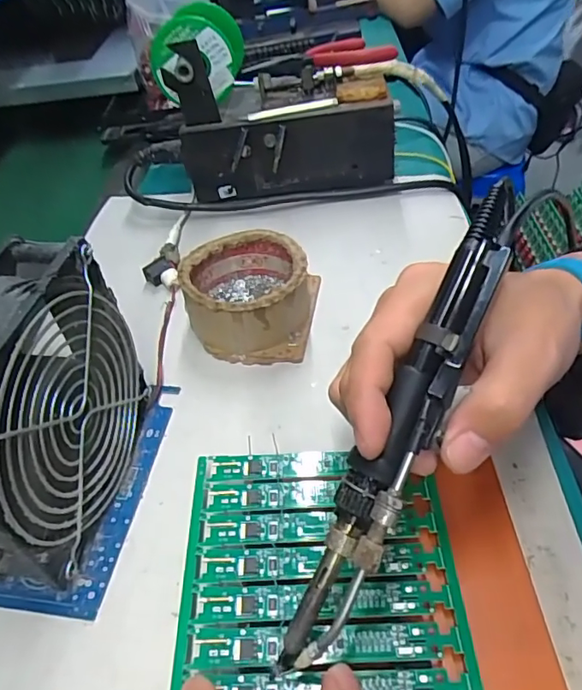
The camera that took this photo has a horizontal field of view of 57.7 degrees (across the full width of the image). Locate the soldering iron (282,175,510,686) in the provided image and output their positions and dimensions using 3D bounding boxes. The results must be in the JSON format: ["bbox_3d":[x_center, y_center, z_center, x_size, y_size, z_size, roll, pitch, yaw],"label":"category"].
[{"bbox_3d":[0.046,0.031,0.208,0.025,0.020,0.205,23,85,25],"label":"soldering iron"}]

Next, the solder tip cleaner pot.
[{"bbox_3d":[-0.028,-0.035,0.358,0.083,0.046,0.084,4,47,9],"label":"solder tip cleaner pot"}]

